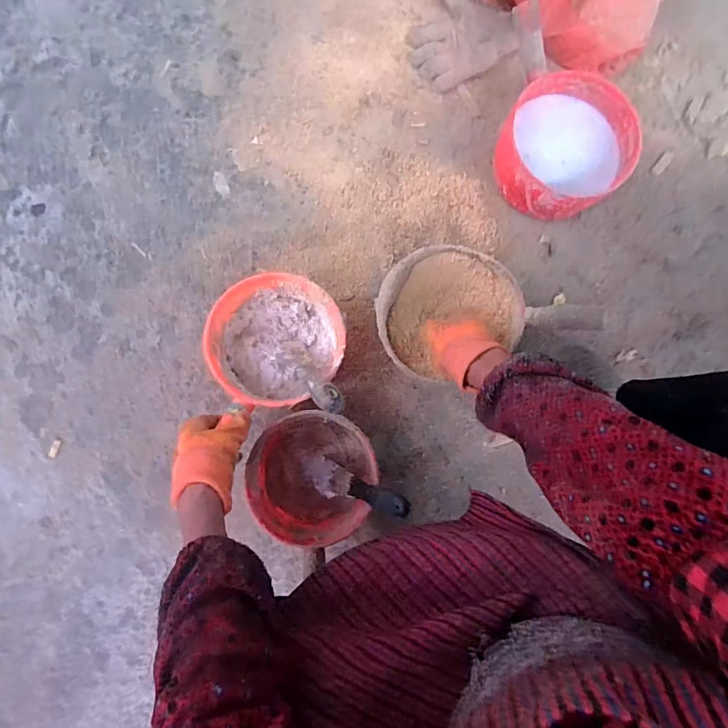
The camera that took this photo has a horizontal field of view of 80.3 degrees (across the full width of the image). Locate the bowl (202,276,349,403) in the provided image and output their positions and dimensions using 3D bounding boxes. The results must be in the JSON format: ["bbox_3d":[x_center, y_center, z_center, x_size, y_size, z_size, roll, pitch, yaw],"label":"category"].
[{"bbox_3d":[-0.127,-0.036,0.645,0.187,0.101,0.182,0,82,0],"label":"bowl"}]

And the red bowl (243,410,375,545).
[{"bbox_3d":[-0.074,0.160,0.630,0.166,0.093,0.174,0,82,0],"label":"red bowl"}]

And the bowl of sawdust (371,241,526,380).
[{"bbox_3d":[0.127,-0.077,0.651,0.211,0.086,0.193,-4,98,2],"label":"bowl of sawdust"}]

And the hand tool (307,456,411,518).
[{"bbox_3d":[-0.015,0.174,0.599,0.017,0.200,0.050,17,81,-37],"label":"hand tool"}]

